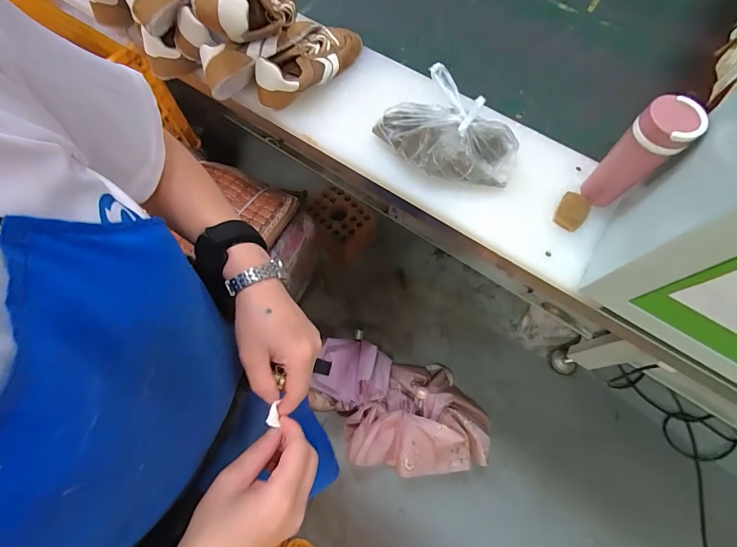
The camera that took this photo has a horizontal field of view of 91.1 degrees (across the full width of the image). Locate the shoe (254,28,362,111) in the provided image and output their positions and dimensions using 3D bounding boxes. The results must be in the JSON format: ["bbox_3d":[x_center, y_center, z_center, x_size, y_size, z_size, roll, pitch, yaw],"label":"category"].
[{"bbox_3d":[-0.102,-0.379,0.645,0.079,0.067,0.221,41,74,14],"label":"shoe"}]

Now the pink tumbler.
[{"bbox_3d":[0.376,-0.162,0.516,0.066,0.162,0.064,0,69,0],"label":"pink tumbler"}]

